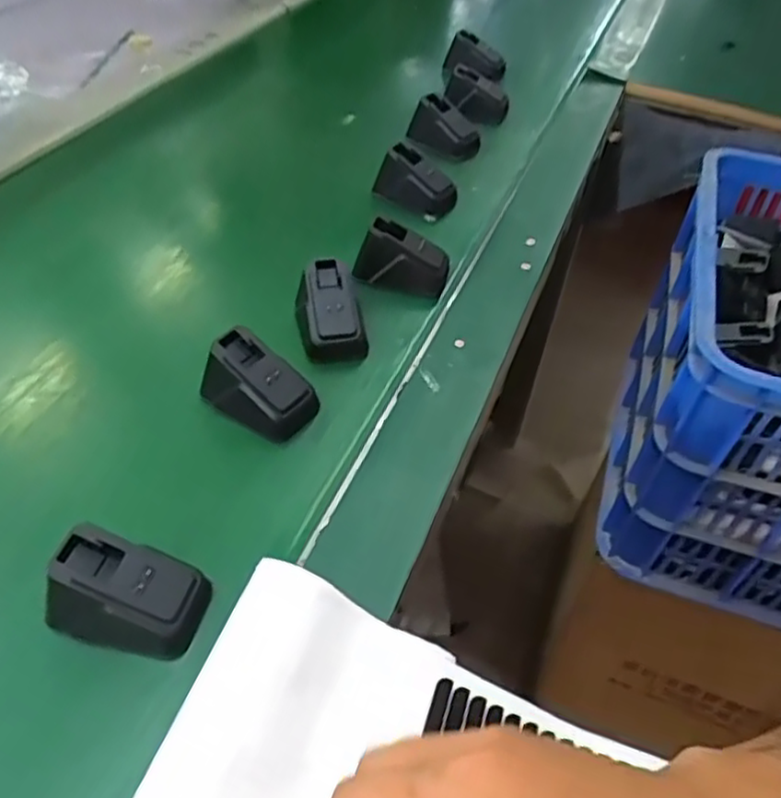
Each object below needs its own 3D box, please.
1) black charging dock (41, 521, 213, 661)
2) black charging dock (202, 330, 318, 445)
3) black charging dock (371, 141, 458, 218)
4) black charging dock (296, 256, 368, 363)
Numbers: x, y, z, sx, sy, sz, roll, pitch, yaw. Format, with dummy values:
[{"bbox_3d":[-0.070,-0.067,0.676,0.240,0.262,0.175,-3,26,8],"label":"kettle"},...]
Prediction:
[{"bbox_3d":[-0.119,0.088,0.309,0.064,0.034,0.043,10,47,6],"label":"black charging dock"},{"bbox_3d":[-0.076,-0.007,0.405,0.064,0.040,0.037,27,51,20],"label":"black charging dock"},{"bbox_3d":[0.024,-0.189,0.590,0.067,0.037,0.035,31,52,23],"label":"black charging dock"},{"bbox_3d":[-0.041,-0.060,0.460,0.041,0.040,0.058,-7,47,-11],"label":"black charging dock"}]

